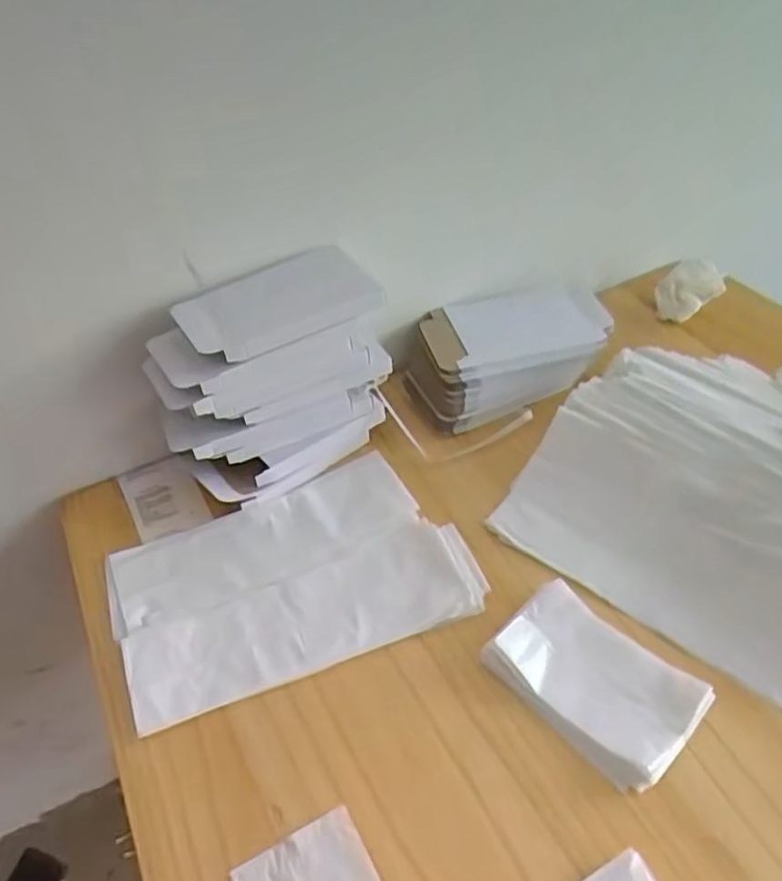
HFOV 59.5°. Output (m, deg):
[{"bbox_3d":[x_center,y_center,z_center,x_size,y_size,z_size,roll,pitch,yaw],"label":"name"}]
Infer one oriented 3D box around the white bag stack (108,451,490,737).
[{"bbox_3d":[-0.079,0.108,0.539,0.261,0.012,0.172,-21,46,-14],"label":"white bag stack"}]

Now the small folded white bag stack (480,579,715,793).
[{"bbox_3d":[0.134,0.159,0.455,0.080,0.016,0.127,-37,52,-27],"label":"small folded white bag stack"}]

